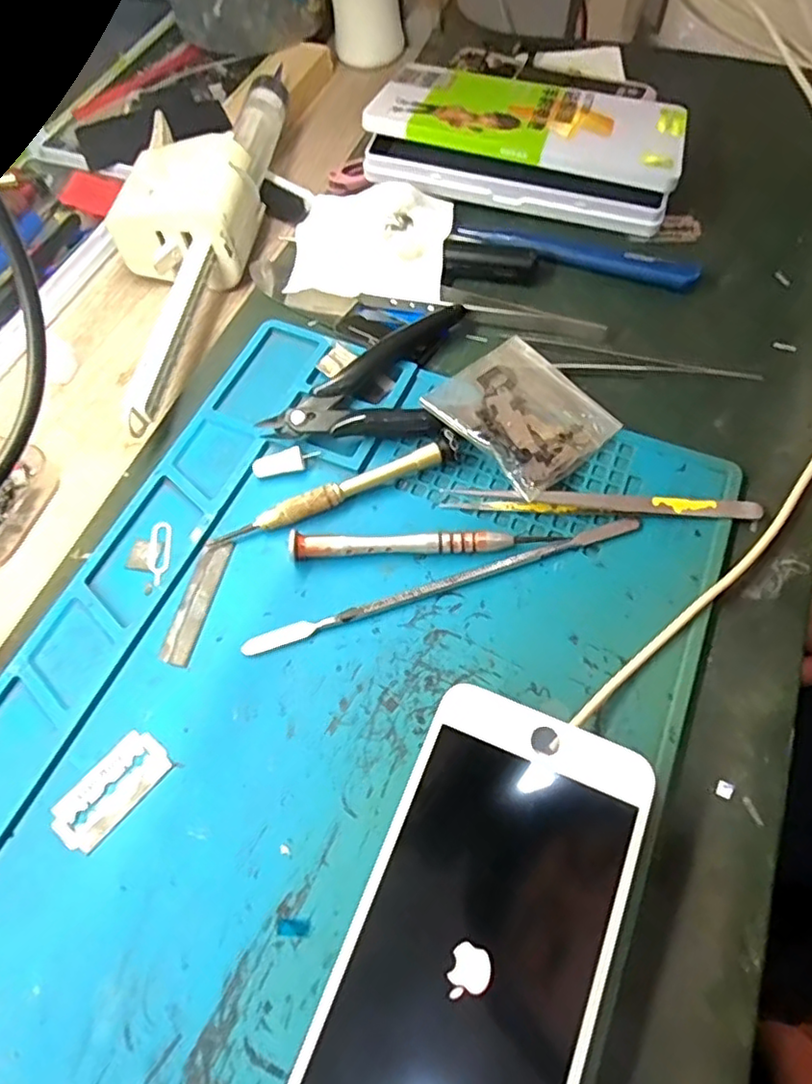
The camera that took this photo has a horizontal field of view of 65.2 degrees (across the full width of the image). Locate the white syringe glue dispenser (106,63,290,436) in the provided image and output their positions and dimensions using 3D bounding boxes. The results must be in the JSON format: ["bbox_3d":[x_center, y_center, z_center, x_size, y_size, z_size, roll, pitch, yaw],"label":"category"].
[{"bbox_3d":[-0.121,-0.173,0.346,0.070,0.046,0.258,10,63,8],"label":"white syringe glue dispenser"}]

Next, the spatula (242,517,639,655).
[{"bbox_3d":[0.017,0.017,0.263,0.170,0.004,0.007,-17,63,-6],"label":"spatula"}]

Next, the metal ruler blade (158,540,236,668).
[{"bbox_3d":[-0.088,0.024,0.268,0.013,0.004,0.056,14,63,3],"label":"metal ruler blade"}]

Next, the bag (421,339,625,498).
[{"bbox_3d":[0.053,-0.058,0.291,0.064,0.020,0.067,-41,68,-17],"label":"bag"}]

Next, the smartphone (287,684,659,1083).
[{"bbox_3d":[0.021,0.128,0.193,0.077,0.004,0.155,20,69,12],"label":"smartphone"}]

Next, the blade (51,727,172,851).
[{"bbox_3d":[-0.108,0.090,0.231,0.022,0.004,0.042,36,69,19],"label":"blade"}]

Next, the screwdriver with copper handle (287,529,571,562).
[{"bbox_3d":[0.009,0.000,0.268,0.115,0.012,0.009,-3,62,1],"label":"screwdriver with copper handle"}]

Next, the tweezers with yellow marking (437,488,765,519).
[{"bbox_3d":[0.083,-0.018,0.273,0.134,0.012,0.010,3,62,4],"label":"tweezers with yellow marking"}]

